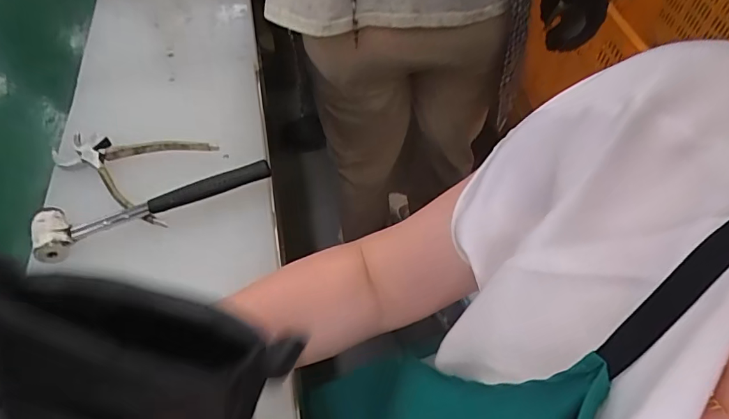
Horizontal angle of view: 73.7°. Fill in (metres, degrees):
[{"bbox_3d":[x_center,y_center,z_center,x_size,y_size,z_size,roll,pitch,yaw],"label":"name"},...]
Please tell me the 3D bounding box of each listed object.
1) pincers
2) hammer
[{"bbox_3d":[-0.270,-0.057,0.554,0.176,0.020,0.115,21,54,14],"label":"pincers"},{"bbox_3d":[-0.217,-0.011,0.510,0.234,0.033,0.048,-19,54,-17],"label":"hammer"}]

